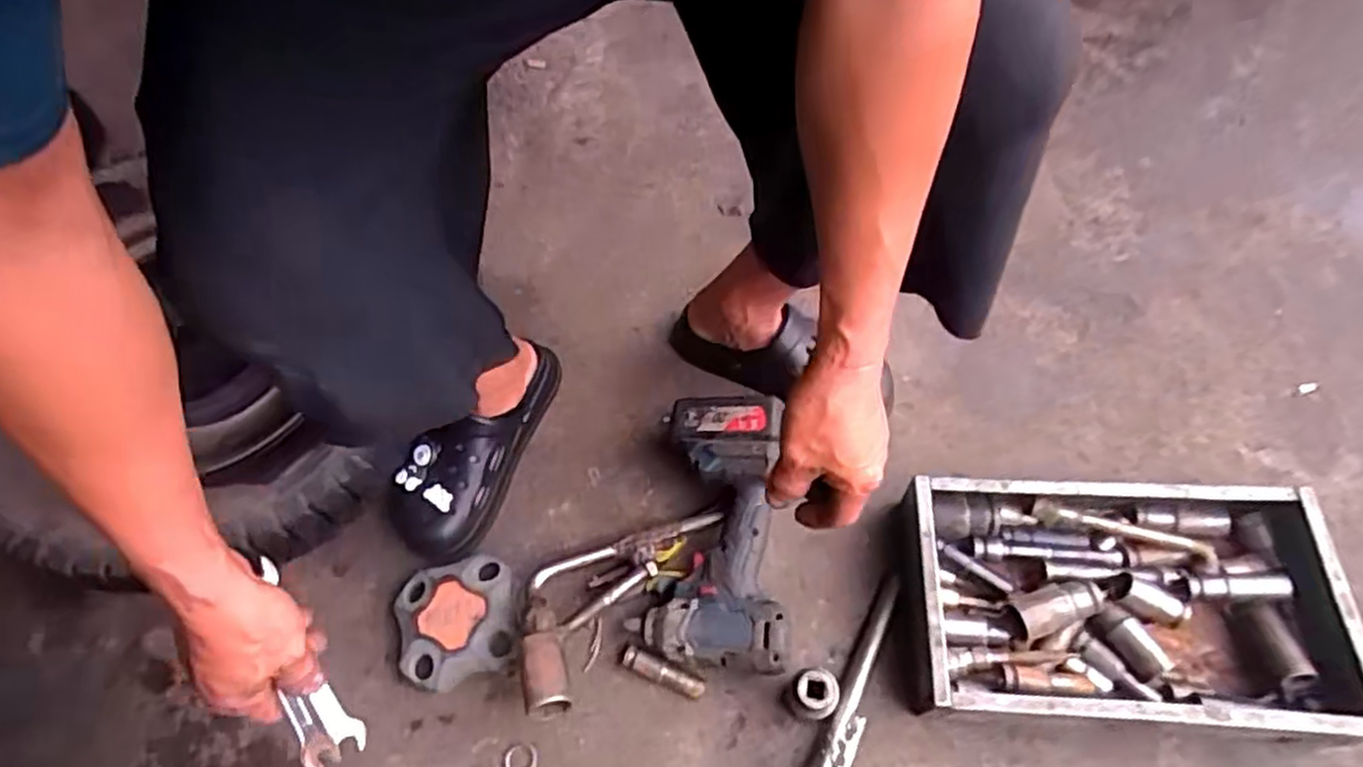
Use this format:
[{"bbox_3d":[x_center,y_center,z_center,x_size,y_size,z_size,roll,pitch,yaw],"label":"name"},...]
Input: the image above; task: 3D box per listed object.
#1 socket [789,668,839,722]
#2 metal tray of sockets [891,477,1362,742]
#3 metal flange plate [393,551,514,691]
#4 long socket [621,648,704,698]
[{"bbox_3d":[0.115,0.267,0.643,0.034,0.064,0.035,-43,64,-15],"label":"socket"},{"bbox_3d":[0.391,0.198,0.687,0.366,0.086,0.212,2,62,4],"label":"metal tray of sockets"},{"bbox_3d":[-0.215,0.228,0.721,0.112,0.048,0.114,-15,62,-5],"label":"metal flange plate"},{"bbox_3d":[-0.017,0.269,0.695,0.078,0.026,0.021,19,65,18],"label":"long socket"}]

